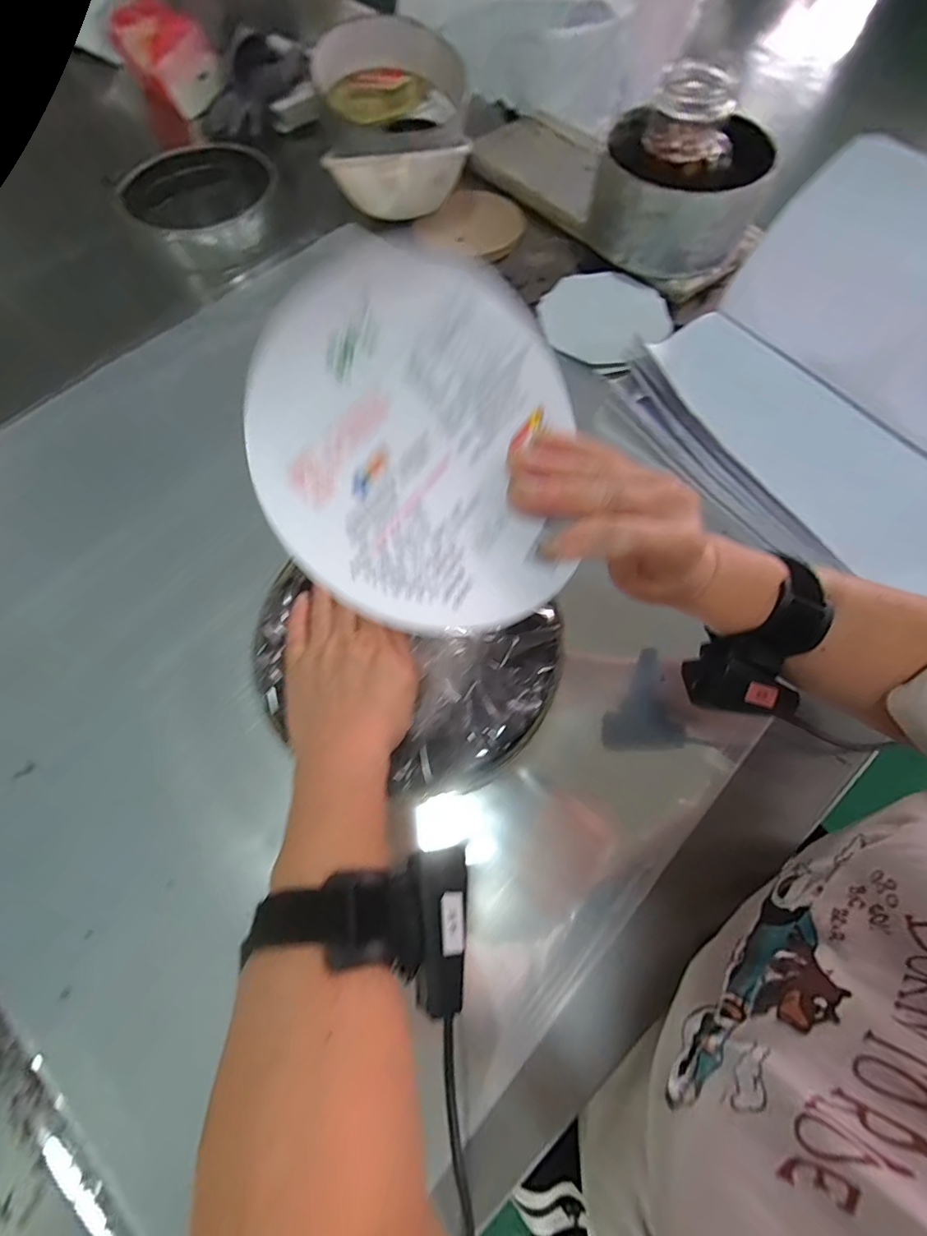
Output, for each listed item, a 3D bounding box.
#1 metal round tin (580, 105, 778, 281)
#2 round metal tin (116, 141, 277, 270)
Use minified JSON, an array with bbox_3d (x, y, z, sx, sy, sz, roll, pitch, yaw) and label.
[{"bbox_3d":[0.235,-0.476,0.542,0.175,0.105,0.158,21,70,8],"label":"metal round tin"},{"bbox_3d":[-0.328,-0.522,0.631,0.184,0.065,0.195,-9,69,-4],"label":"round metal tin"}]

